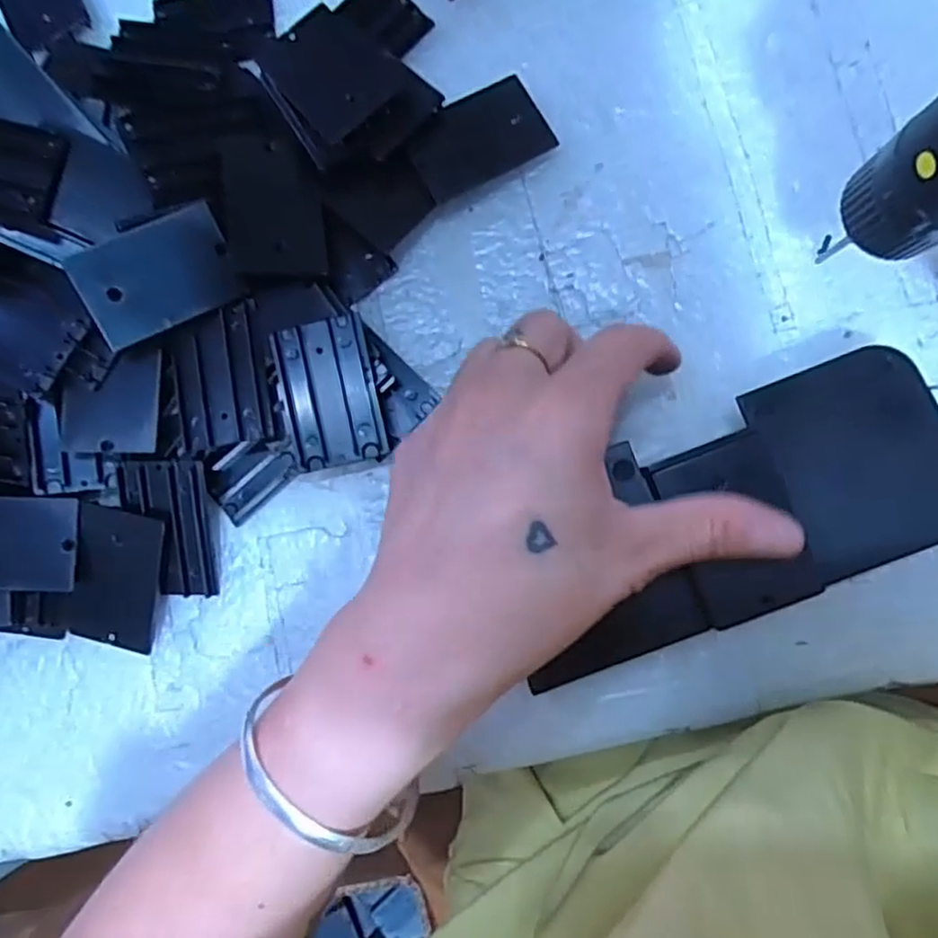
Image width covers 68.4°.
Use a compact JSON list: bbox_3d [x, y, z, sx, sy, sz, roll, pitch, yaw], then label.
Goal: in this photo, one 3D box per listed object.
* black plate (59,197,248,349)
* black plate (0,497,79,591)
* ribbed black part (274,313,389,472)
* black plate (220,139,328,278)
[{"bbox_3d":[-0.116,-0.073,0.258,0.054,0.004,0.038,-28,96,-14],"label":"black plate"},{"bbox_3d":[-0.184,0.029,0.267,0.062,0.006,0.035,2,87,-2],"label":"black plate"},{"bbox_3d":[-0.053,-0.029,0.265,0.035,0.004,0.055,-13,87,0],"label":"ribbed black part"},{"bbox_3d":[-0.076,-0.102,0.264,0.033,0.007,0.055,-9,85,6],"label":"black plate"}]

